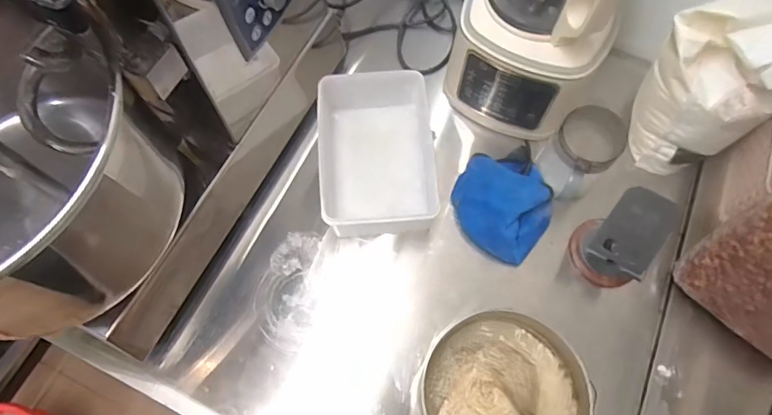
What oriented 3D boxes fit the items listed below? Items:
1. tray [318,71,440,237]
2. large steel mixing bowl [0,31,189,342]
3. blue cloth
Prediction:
[{"bbox_3d":[-0.008,-0.070,0.650,0.159,0.075,0.201,-6,68,-3],"label":"tray"},{"bbox_3d":[-0.348,-0.009,0.425,0.286,0.178,0.249,-8,68,-3],"label":"large steel mixing bowl"},{"bbox_3d":[0.161,-0.009,0.618,0.122,0.067,0.147,-15,69,-6],"label":"blue cloth"}]

